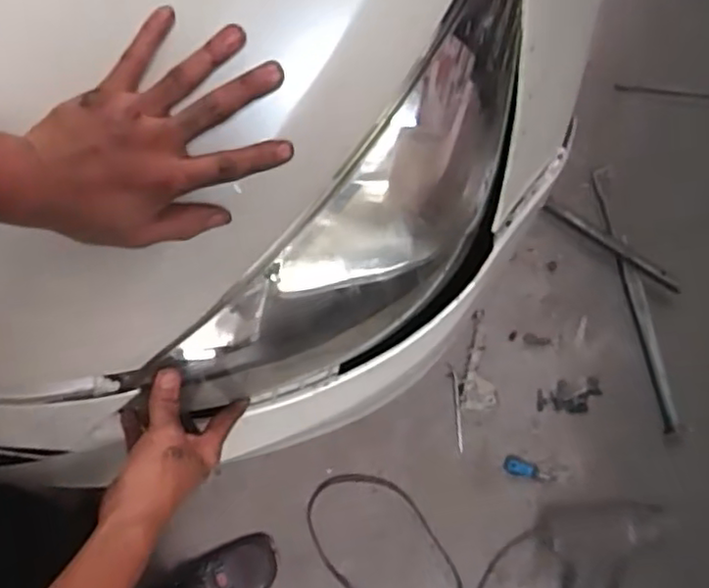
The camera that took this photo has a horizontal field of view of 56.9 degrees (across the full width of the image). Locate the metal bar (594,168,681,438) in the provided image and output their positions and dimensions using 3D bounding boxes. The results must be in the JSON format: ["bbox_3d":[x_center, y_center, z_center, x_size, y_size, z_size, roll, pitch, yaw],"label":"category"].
[{"bbox_3d":[0.542,0.004,1.259,0.034,0.028,0.517,-11,79,0],"label":"metal bar"}]

